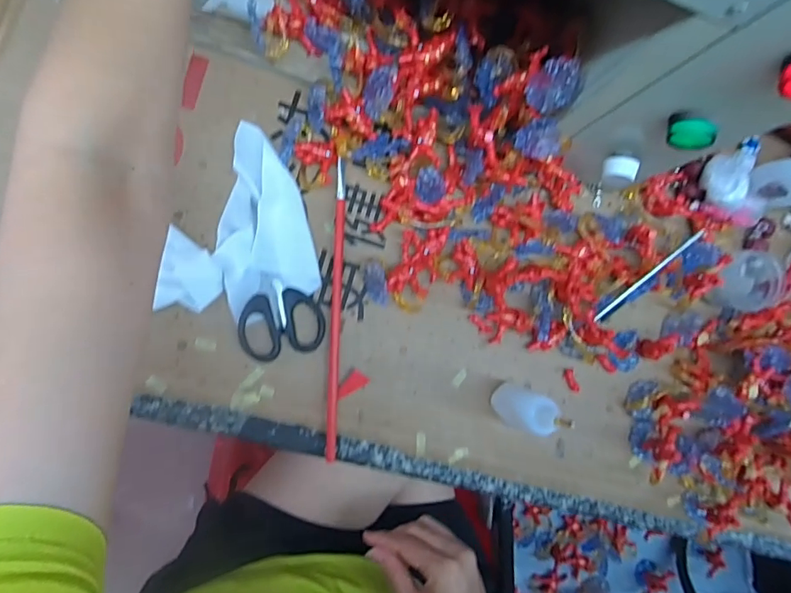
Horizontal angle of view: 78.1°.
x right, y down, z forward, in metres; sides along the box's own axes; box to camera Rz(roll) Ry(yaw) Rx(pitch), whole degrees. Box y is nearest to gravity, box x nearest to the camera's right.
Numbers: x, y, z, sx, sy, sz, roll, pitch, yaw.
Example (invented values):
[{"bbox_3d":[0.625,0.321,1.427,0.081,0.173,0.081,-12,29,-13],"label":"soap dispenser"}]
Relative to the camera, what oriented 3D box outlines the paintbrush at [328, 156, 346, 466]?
[{"bbox_3d":[-0.048,0.011,0.397,0.008,0.014,0.237,3,89,-10],"label":"paintbrush"}]

